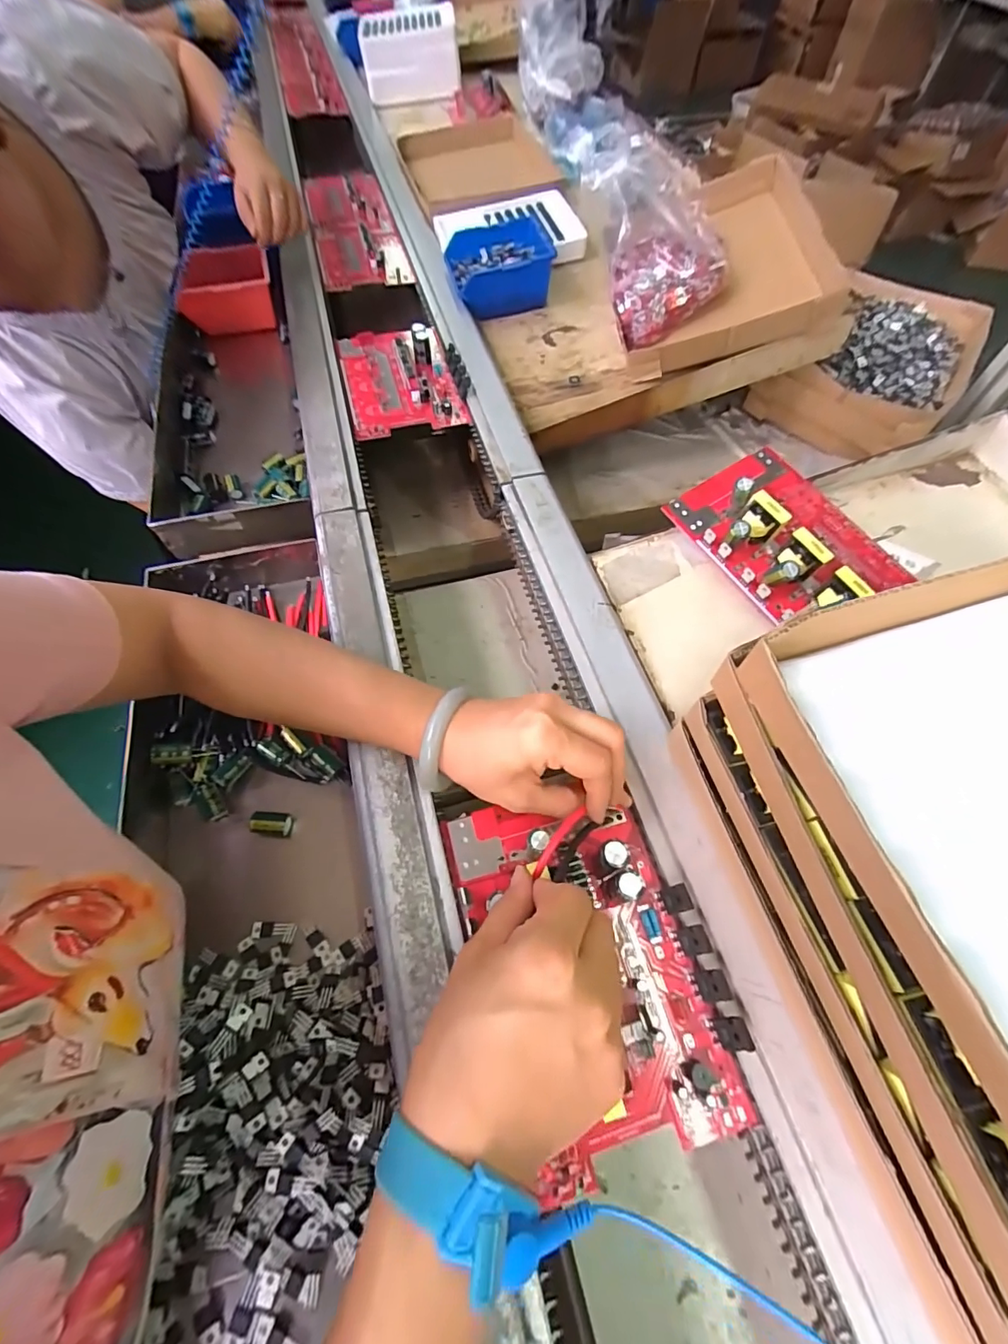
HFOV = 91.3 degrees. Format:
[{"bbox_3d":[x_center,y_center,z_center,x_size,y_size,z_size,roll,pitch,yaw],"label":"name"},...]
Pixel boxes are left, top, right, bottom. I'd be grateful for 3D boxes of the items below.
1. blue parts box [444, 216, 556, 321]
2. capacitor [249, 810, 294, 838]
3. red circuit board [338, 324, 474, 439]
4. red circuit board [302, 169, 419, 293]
[{"bbox_3d":[-0.007,-0.549,0.675,0.140,0.066,0.127,-5,61,-3],"label":"blue parts box"},{"bbox_3d":[-0.175,0.117,0.376,0.028,0.020,0.016,2,61,1],"label":"capacitor"},{"bbox_3d":[-0.120,-0.352,0.582,0.136,0.031,0.187,-13,62,-8],"label":"red circuit board"},{"bbox_3d":[-0.245,-0.726,0.797,0.129,0.023,0.371,-14,62,-8],"label":"red circuit board"}]

